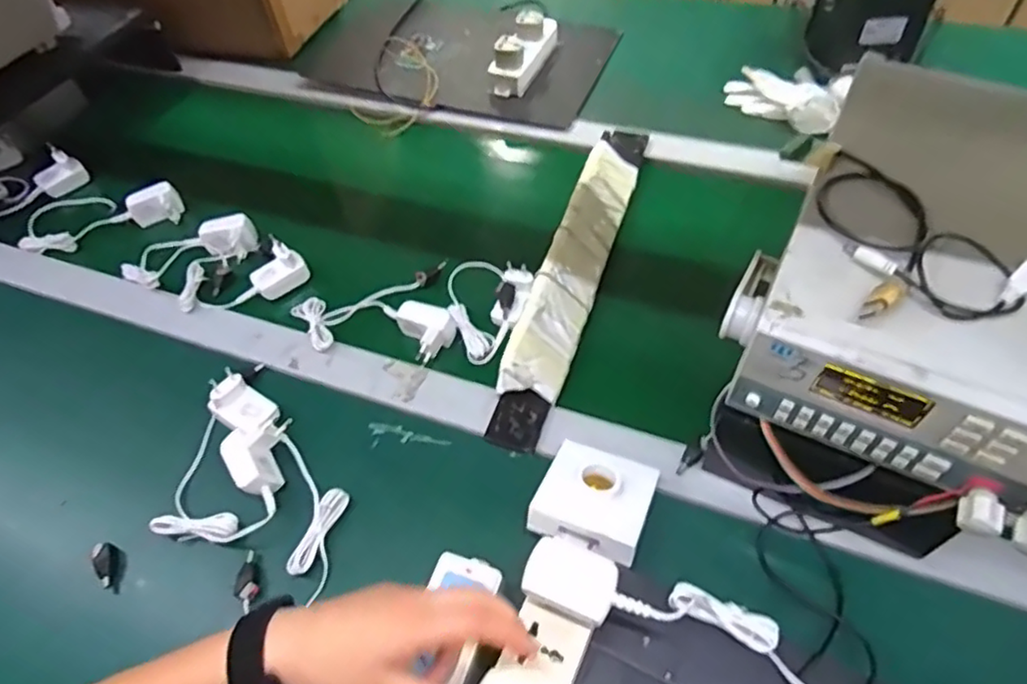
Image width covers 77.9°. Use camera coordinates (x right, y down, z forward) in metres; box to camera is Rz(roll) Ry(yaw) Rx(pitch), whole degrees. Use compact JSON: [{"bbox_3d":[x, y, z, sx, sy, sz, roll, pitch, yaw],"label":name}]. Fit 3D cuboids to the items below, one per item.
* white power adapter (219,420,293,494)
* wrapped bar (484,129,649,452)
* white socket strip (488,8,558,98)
[{"bbox_3d":[-0.224,0.102,0.573,0.060,0.038,0.053,-33,57,-18],"label":"white power adapter"},{"bbox_3d":[0.075,-0.098,0.707,0.056,0.049,0.475,14,56,15],"label":"wrapped bar"},{"bbox_3d":[0.015,-0.440,0.958,0.054,0.065,0.171,17,57,17],"label":"white socket strip"}]

